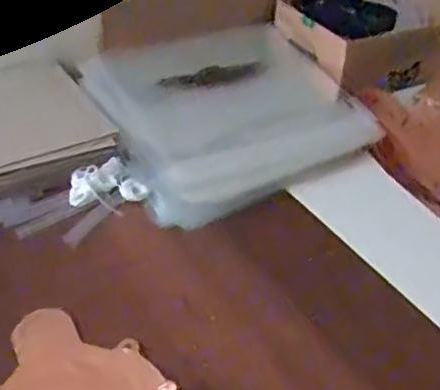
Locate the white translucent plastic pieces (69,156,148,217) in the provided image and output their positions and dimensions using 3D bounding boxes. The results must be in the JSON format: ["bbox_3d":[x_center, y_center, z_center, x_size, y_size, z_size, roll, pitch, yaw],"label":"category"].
[{"bbox_3d":[-0.093,-0.008,0.525,0.058,0.013,0.048,-11,41,-16],"label":"white translucent plastic pieces"}]

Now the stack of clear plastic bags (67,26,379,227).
[{"bbox_3d":[0.001,-0.083,0.597,0.225,0.047,0.223,-20,45,-26],"label":"stack of clear plastic bags"}]

